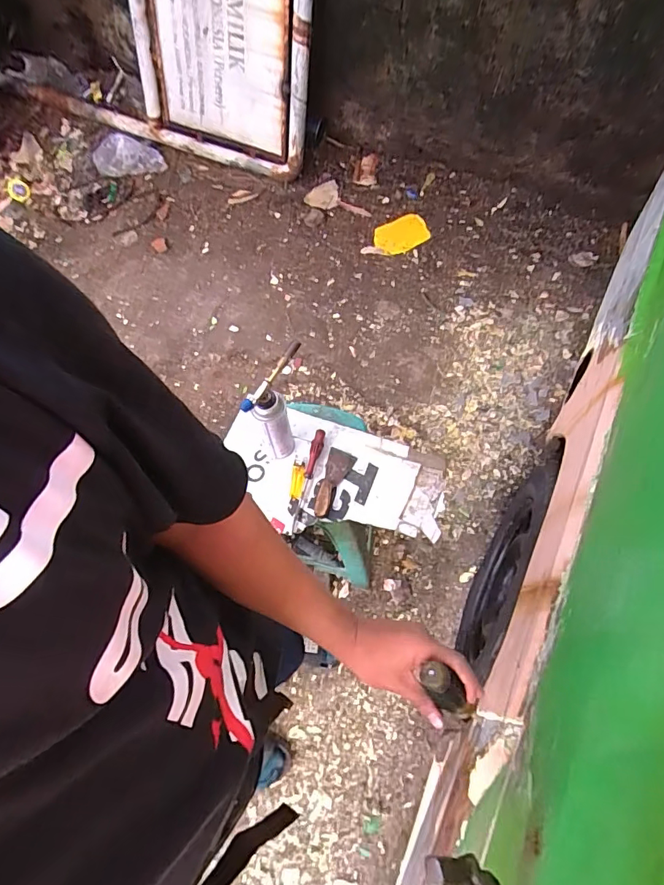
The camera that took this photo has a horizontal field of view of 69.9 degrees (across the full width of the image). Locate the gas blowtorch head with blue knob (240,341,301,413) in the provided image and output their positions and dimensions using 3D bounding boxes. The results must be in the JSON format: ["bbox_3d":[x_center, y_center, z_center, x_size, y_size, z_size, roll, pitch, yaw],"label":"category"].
[{"bbox_3d":[-0.104,-0.111,0.804,0.020,0.021,0.149,46,103,18],"label":"gas blowtorch head with blue knob"}]

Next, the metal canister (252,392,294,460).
[{"bbox_3d":[-0.112,-0.031,0.909,0.067,0.191,0.055,-11,64,-6],"label":"metal canister"}]

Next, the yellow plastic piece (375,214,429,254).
[{"bbox_3d":[0.254,-0.771,1.759,0.192,0.048,0.149,-27,67,-13],"label":"yellow plastic piece"}]

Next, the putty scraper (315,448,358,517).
[{"bbox_3d":[-0.004,0.077,0.932,0.050,0.011,0.139,23,65,10],"label":"putty scraper"}]

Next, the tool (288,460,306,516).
[{"bbox_3d":[-0.072,0.089,0.952,0.026,0.014,0.110,6,63,3],"label":"tool"}]

